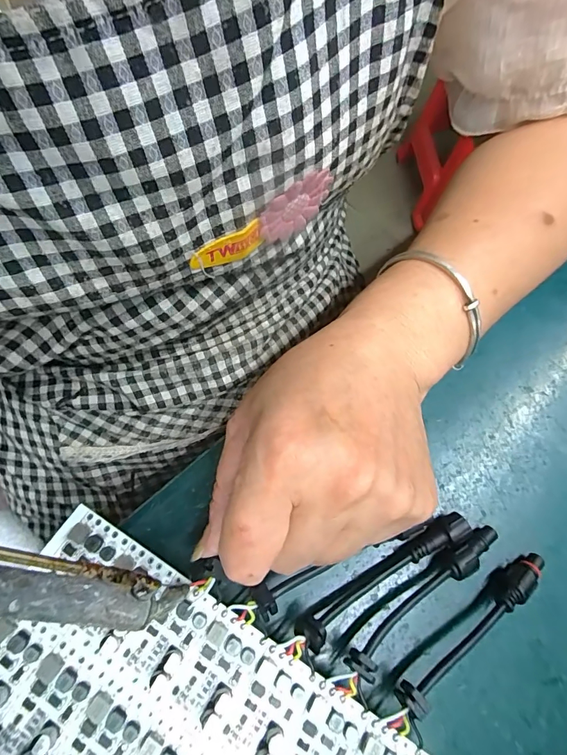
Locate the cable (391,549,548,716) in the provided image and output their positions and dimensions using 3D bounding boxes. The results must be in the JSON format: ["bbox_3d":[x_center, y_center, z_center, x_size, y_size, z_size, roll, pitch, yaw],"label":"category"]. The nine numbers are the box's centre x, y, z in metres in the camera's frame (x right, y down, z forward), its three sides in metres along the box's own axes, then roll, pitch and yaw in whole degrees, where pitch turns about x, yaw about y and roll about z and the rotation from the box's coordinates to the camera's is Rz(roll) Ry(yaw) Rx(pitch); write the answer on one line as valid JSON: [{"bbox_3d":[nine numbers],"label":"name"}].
[{"bbox_3d":[0.085,0.109,0.176,0.092,0.026,0.010,-32,71,-15],"label":"cable"}]

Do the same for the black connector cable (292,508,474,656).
[{"bbox_3d":[0.048,0.088,0.178,0.092,0.017,0.012,-27,70,-13],"label":"black connector cable"}]

